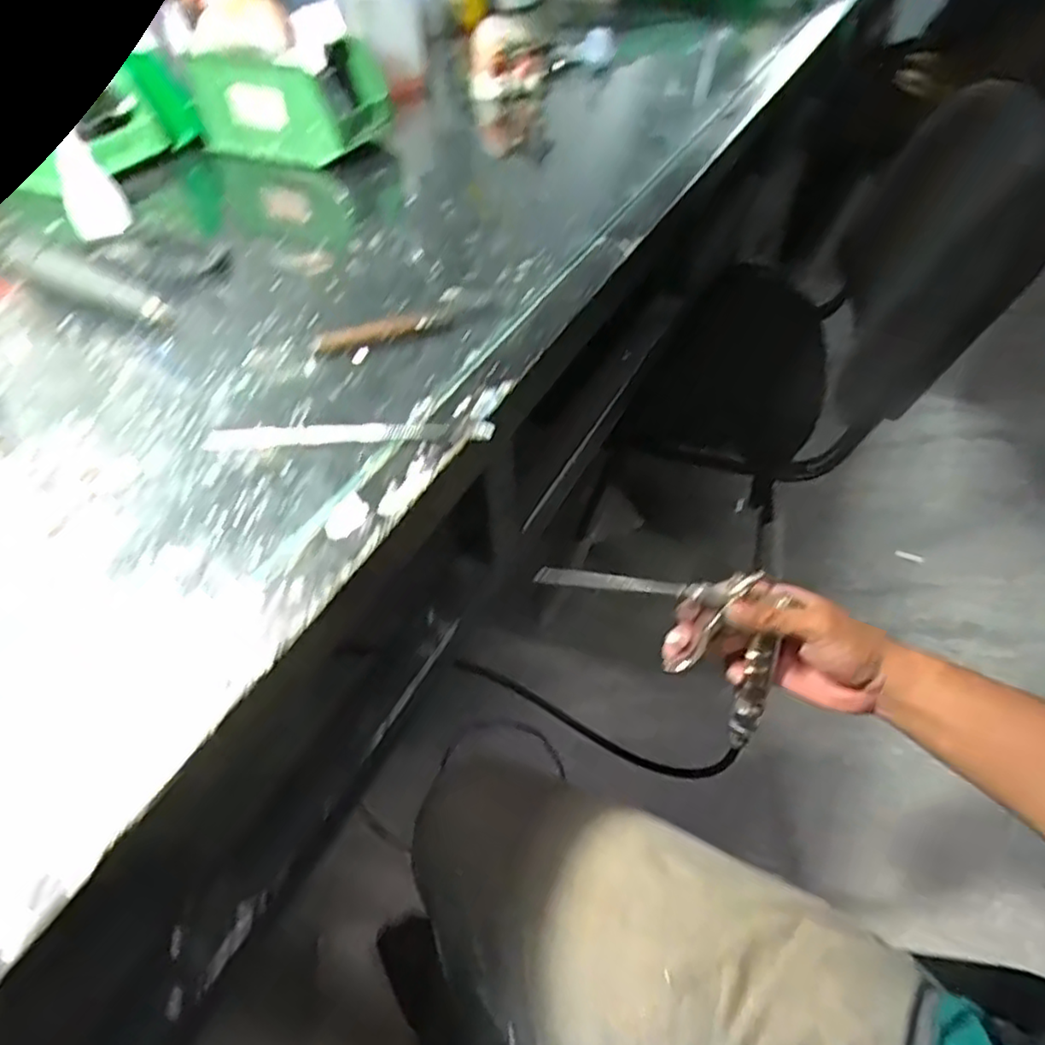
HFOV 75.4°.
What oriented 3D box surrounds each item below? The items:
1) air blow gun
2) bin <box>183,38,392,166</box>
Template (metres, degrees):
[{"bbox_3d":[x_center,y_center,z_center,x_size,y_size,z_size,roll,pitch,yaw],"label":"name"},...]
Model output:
[{"bbox_3d":[0.124,0.074,0.485,0.231,0.095,0.048,38,45,-21],"label":"air blow gun"},{"bbox_3d":[-0.226,-0.420,0.671,0.164,0.080,0.108,21,51,20],"label":"bin"}]

